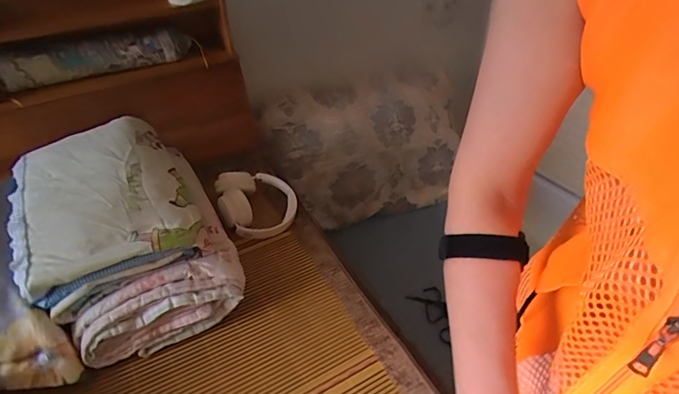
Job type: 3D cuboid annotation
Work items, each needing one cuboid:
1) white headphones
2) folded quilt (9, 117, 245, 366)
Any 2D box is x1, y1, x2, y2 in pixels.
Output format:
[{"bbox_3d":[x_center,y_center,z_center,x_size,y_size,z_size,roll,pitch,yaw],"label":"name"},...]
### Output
[{"bbox_3d":[-0.181,0.011,0.930,0.164,0.096,0.156,-2,39,1],"label":"white headphones"},{"bbox_3d":[-0.393,0.048,0.780,0.312,0.191,0.434,-19,42,-21],"label":"folded quilt"}]

